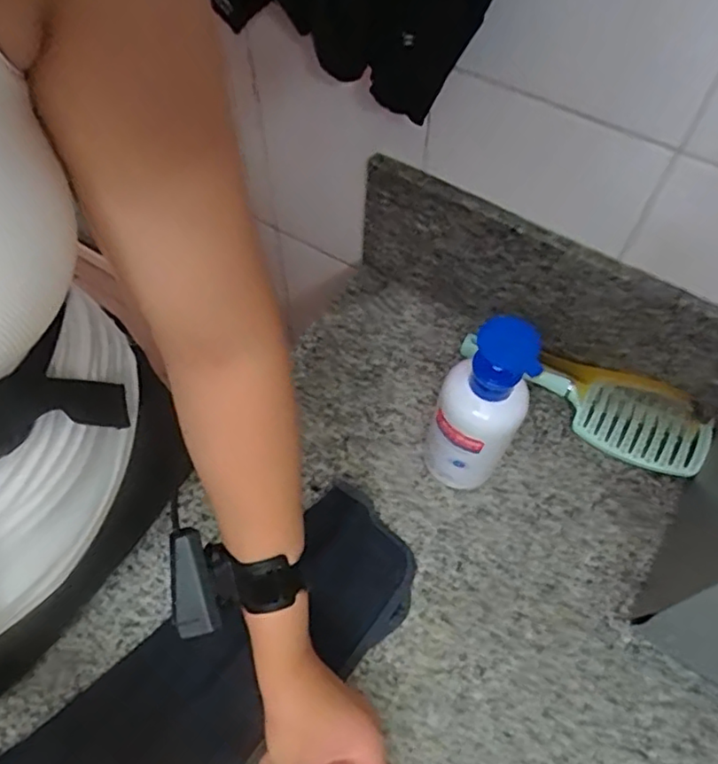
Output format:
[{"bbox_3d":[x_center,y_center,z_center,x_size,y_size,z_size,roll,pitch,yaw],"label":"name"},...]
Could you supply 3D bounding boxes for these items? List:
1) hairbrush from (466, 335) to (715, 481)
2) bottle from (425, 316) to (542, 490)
[{"bbox_3d":[0.219,0.018,0.634,0.250,0.047,0.062,23,61,12],"label":"hairbrush"},{"bbox_3d":[0.097,0.028,0.524,0.071,0.204,0.057,24,62,14],"label":"bottle"}]

